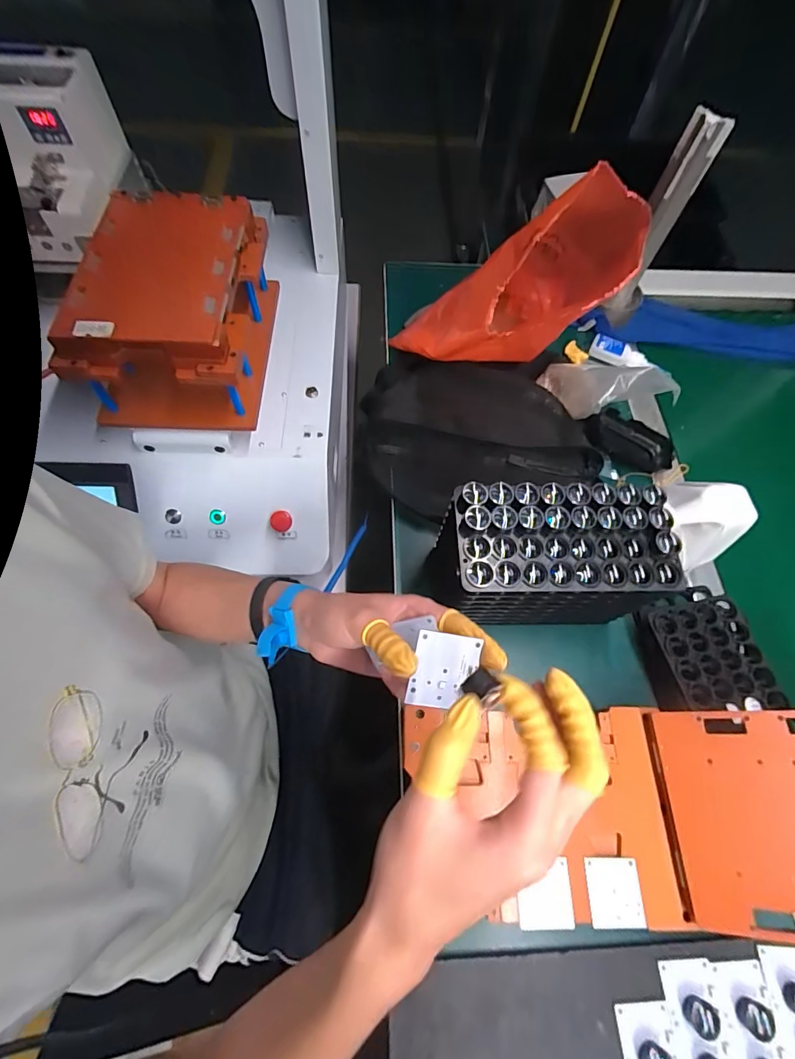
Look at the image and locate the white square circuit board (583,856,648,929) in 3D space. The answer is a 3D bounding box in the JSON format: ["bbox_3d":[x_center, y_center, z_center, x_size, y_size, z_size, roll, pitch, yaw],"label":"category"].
[{"bbox_3d":[0.183,0.305,0.374,0.045,0.004,0.047,3,62,-2],"label":"white square circuit board"}]

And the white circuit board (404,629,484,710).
[{"bbox_3d":[0.029,0.090,0.280,0.041,0.004,0.045,13,87,-12],"label":"white circuit board"}]

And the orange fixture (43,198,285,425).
[{"bbox_3d":[-0.267,-0.267,0.554,0.175,0.140,0.254,2,64,-2],"label":"orange fixture"}]

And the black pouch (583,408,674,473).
[{"bbox_3d":[0.306,-0.119,0.602,0.115,0.033,0.058,23,96,-5],"label":"black pouch"}]

